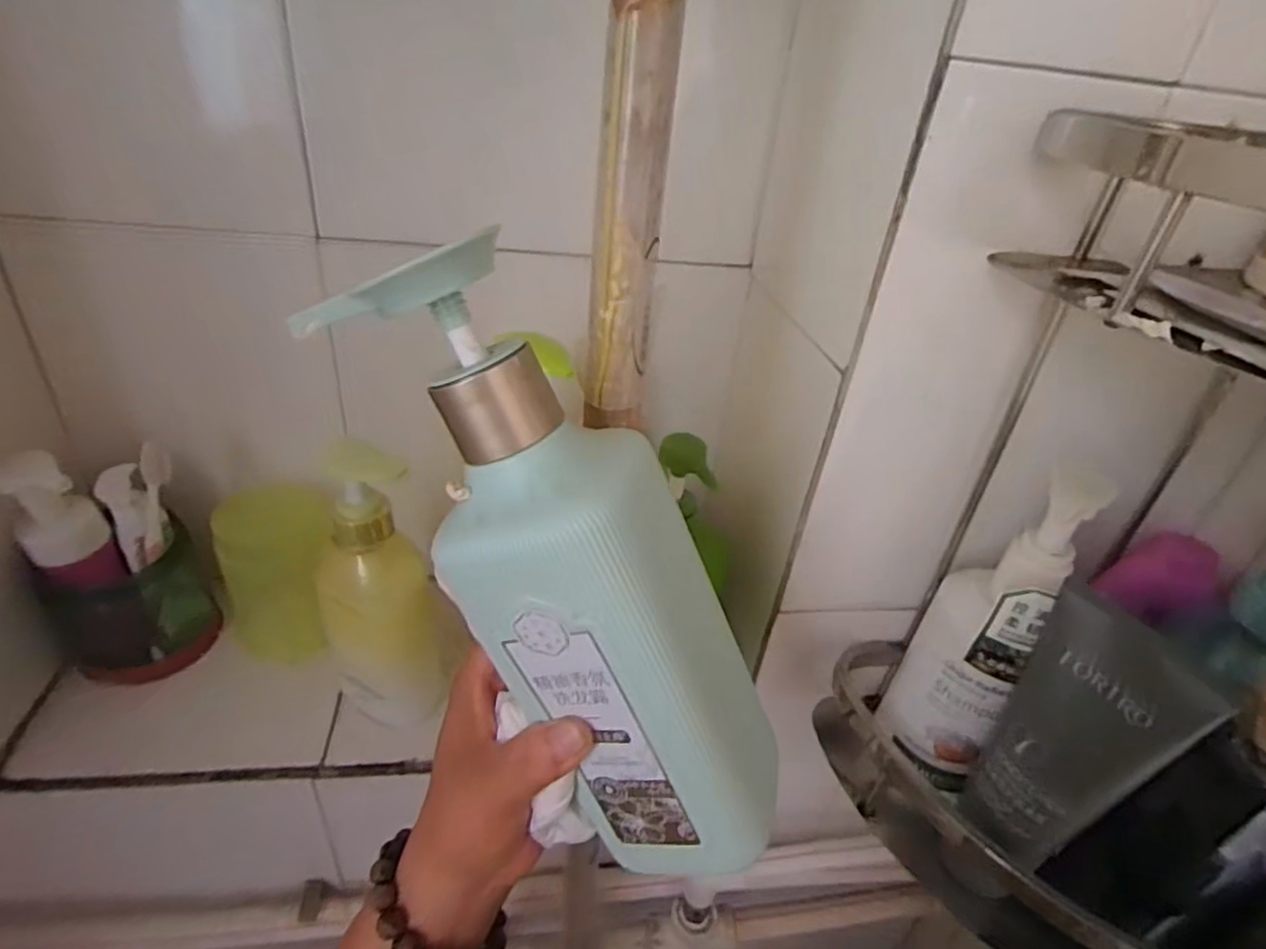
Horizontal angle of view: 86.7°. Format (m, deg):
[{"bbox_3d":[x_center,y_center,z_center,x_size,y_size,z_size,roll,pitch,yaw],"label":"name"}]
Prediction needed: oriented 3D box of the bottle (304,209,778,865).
[{"bbox_3d":[-0.011,0.041,0.241,0.064,0.243,0.070,-14,19,37],"label":"bottle"}]

